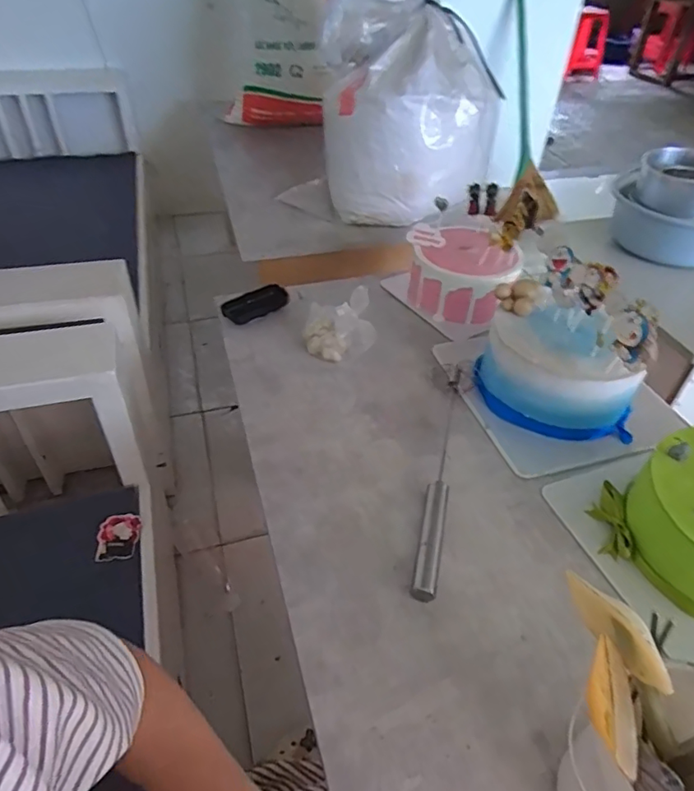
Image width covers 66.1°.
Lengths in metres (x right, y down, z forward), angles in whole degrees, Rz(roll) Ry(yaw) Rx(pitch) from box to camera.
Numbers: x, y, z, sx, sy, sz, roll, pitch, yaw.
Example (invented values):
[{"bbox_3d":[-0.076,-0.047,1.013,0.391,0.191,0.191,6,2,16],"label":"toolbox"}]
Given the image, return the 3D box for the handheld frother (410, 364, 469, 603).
[{"bbox_3d":[0.116,0.076,0.637,0.045,0.021,0.347,7,43,8],"label":"handheld frother"}]

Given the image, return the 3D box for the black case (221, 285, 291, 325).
[{"bbox_3d":[-0.149,-0.144,0.866,0.108,0.034,0.043,-27,49,-26],"label":"black case"}]

